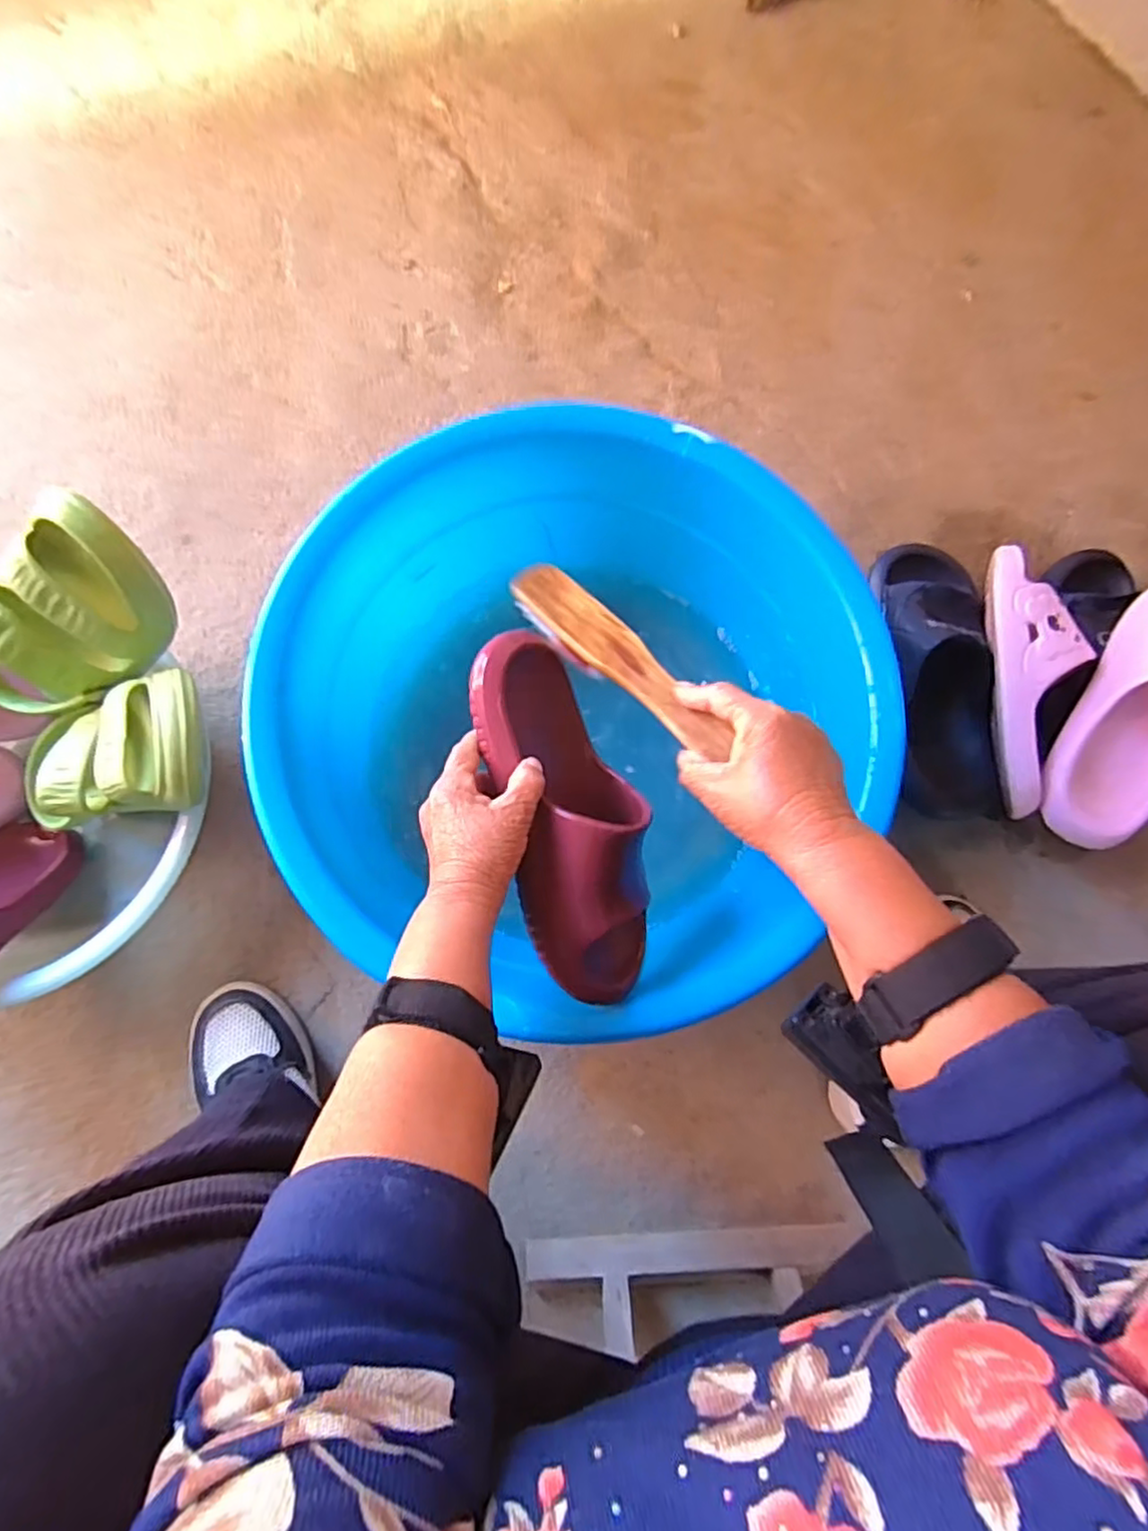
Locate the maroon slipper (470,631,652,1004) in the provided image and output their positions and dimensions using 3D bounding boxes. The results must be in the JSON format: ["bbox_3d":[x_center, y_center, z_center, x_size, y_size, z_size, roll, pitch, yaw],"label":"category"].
[{"bbox_3d":[-0.002,0.030,0.439,0.087,0.060,0.236,-16,80,-3],"label":"maroon slipper"}]

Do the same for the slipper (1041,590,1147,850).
[{"bbox_3d":[0.489,-0.046,0.568,0.093,0.070,0.249,25,97,4],"label":"slipper"}]

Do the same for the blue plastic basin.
[{"bbox_3d":[0.003,-0.040,0.546,0.443,0.164,0.443,1,78,-3],"label":"blue plastic basin"}]

